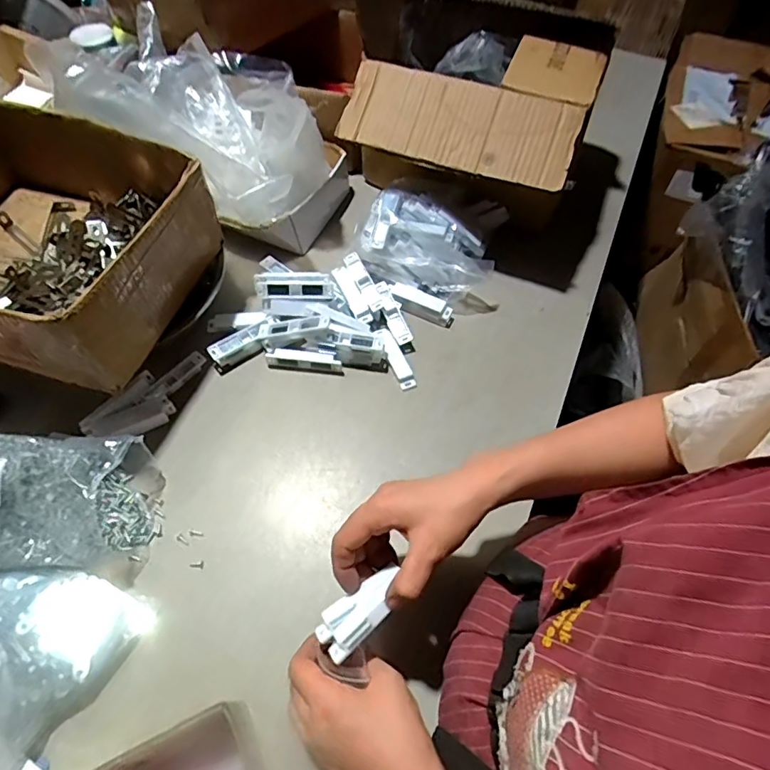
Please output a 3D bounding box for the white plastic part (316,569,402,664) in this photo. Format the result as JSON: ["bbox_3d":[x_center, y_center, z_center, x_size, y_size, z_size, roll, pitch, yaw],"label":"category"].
[{"bbox_3d":[-0.018,0.183,0.411,0.074,0.018,0.042,-34,25,-13],"label":"white plastic part"}]

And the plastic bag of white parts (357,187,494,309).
[{"bbox_3d":[0.056,-0.188,0.698,0.180,0.080,0.105,18,60,9],"label":"plastic bag of white parts"}]

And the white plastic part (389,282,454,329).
[{"bbox_3d":[0.049,-0.105,0.673,0.088,0.026,0.024,28,62,1],"label":"white plastic part"}]

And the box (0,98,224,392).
[{"bbox_3d":[-0.372,-0.157,0.552,0.301,0.117,0.255,17,60,9],"label":"box"}]

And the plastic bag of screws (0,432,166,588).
[{"bbox_3d":[-0.349,0.109,0.510,0.218,0.085,0.142,2,59,0],"label":"plastic bag of screws"}]

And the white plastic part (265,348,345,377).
[{"bbox_3d":[-0.100,-0.030,0.640,0.094,0.020,0.020,6,59,2],"label":"white plastic part"}]

